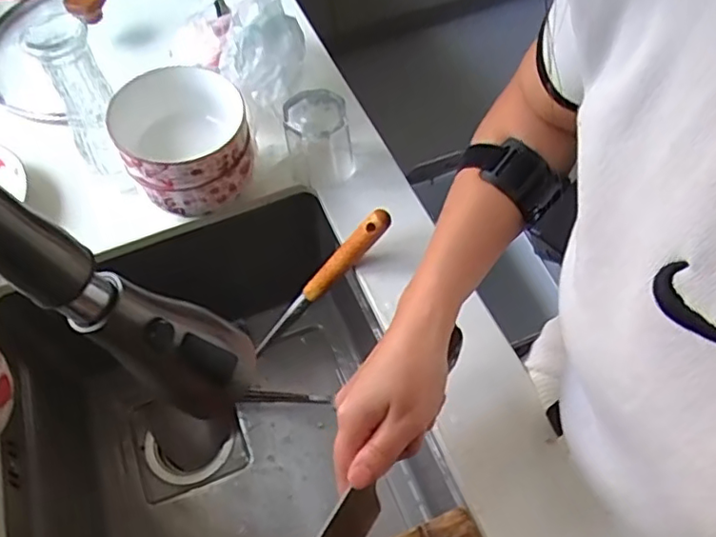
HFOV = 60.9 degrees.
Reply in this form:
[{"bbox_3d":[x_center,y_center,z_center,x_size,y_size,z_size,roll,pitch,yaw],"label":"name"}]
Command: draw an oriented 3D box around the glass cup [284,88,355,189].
[{"bbox_3d":[-0.041,-0.134,0.644,0.065,0.084,0.071,-2,56,2],"label":"glass cup"}]

